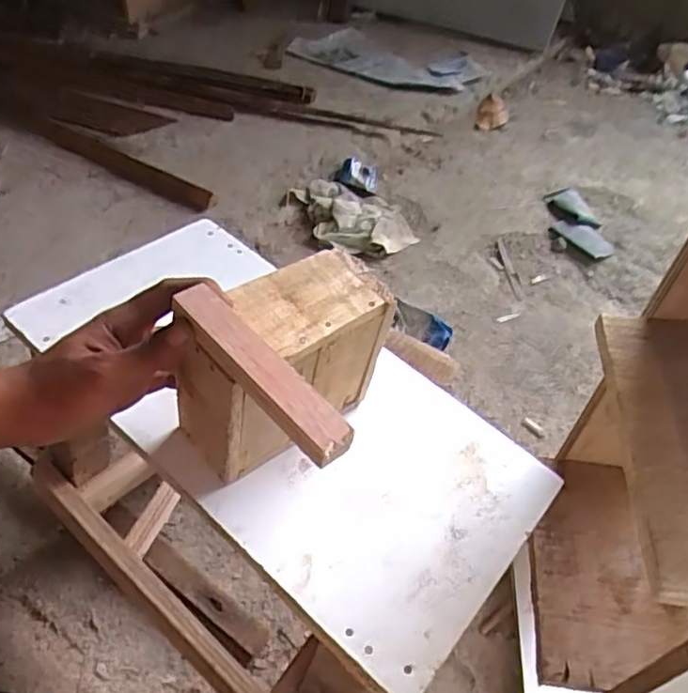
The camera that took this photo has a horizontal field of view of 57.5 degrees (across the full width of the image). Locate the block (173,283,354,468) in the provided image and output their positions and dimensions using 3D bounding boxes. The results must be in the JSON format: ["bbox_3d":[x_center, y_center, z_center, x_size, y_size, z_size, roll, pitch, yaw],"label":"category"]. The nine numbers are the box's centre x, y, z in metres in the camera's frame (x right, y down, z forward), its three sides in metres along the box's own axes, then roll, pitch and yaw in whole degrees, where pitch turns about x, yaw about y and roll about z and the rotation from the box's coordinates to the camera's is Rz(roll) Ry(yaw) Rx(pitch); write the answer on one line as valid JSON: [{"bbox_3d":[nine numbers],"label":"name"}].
[{"bbox_3d":[-0.047,0.014,0.354,0.026,0.015,0.131,-32,63,-30],"label":"block"}]

